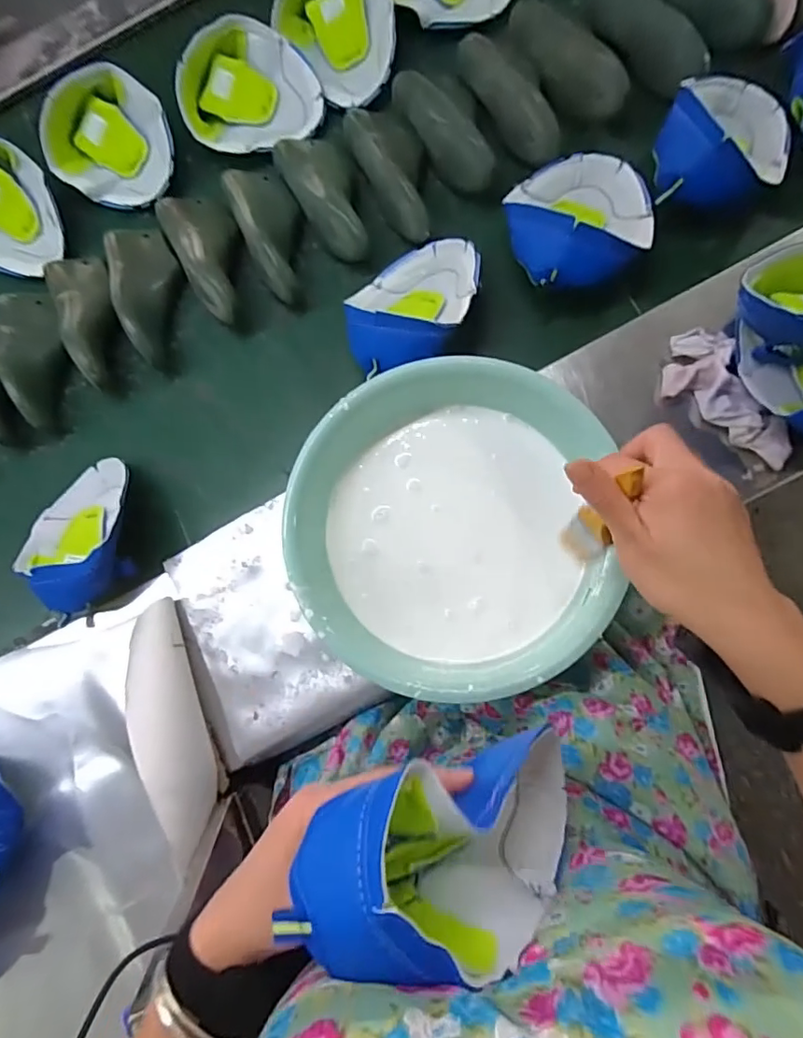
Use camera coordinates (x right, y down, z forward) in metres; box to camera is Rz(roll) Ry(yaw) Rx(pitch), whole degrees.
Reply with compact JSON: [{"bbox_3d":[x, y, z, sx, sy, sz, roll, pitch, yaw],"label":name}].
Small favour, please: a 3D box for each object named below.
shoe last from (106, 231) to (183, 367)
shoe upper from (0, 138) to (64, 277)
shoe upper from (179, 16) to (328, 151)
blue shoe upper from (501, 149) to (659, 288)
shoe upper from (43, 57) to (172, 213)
[{"bbox_3d":[-0.327,-0.299,0.679,0.084,0.067,0.208,-19,82,2],"label":"shoe last"},{"bbox_3d":[-0.546,-0.436,0.733,0.180,0.066,0.180,-1,83,4],"label":"shoe upper"},{"bbox_3d":[-0.207,-0.580,0.709,0.177,0.068,0.155,-20,82,2],"label":"shoe upper"},{"bbox_3d":[0.207,-0.358,0.610,0.163,0.075,0.181,-10,83,3],"label":"blue shoe upper"},{"bbox_3d":[-0.398,-0.519,0.729,0.193,0.071,0.150,33,87,7],"label":"shoe upper"}]

